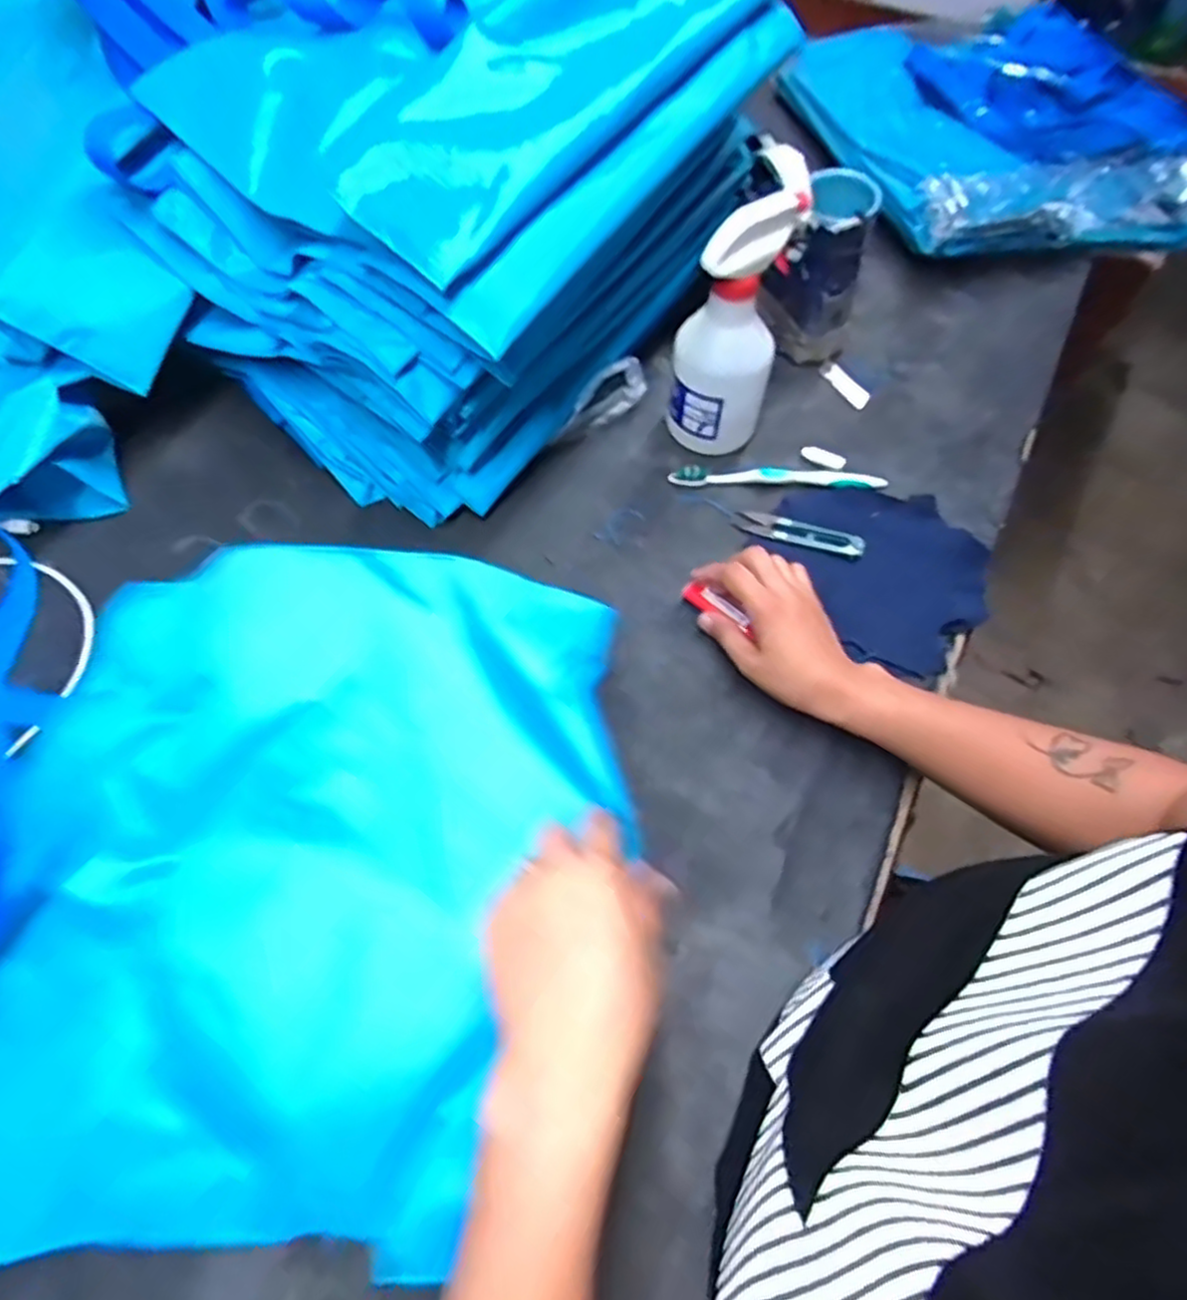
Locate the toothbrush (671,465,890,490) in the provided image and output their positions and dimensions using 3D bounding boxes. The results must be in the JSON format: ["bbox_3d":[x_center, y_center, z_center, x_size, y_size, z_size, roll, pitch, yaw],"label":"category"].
[{"bbox_3d":[0.156,-0.146,0.596,0.177,0.014,0.016,2,62,1],"label":"toothbrush"}]

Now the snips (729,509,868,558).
[{"bbox_3d":[0.166,-0.098,0.570,0.103,0.015,0.023,20,63,10],"label":"snips"}]

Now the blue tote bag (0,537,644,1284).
[{"bbox_3d":[-0.236,0.109,0.398,0.475,0.068,0.360,3,62,1],"label":"blue tote bag"}]

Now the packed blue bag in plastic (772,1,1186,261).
[{"bbox_3d":[0.462,-0.569,0.788,0.369,0.079,0.365,-12,62,-7],"label":"packed blue bag in plastic"}]

